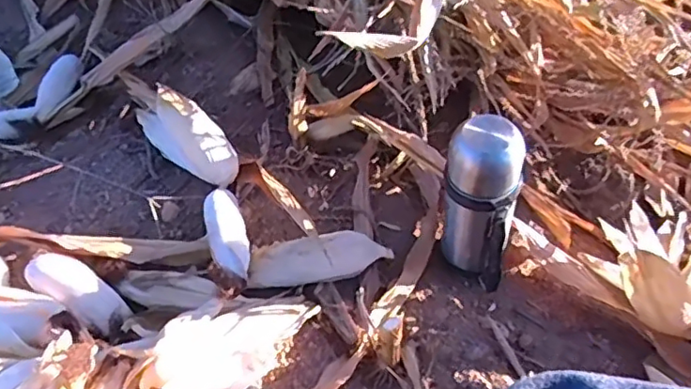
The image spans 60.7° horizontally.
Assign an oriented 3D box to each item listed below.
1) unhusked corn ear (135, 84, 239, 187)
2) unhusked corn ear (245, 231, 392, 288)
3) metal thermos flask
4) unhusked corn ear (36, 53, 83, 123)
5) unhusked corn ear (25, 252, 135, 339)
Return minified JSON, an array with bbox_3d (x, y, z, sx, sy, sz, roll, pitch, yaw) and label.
[{"bbox_3d":[-0.267,-0.101,0.971,0.227,0.102,0.066,32,57,25],"label":"unhusked corn ear"},{"bbox_3d":[-0.037,0.093,0.858,0.208,0.057,0.056,-11,50,-8],"label":"unhusked corn ear"},{"bbox_3d":[0.175,0.030,0.796,0.098,0.280,0.080,7,50,7],"label":"metal thermos flask"},{"bbox_3d":[-0.574,-0.212,1.180,0.057,0.052,0.161,7,51,5],"label":"unhusked corn ear"},{"bbox_3d":[-0.373,0.142,0.835,0.188,0.043,0.070,28,55,23],"label":"unhusked corn ear"}]

